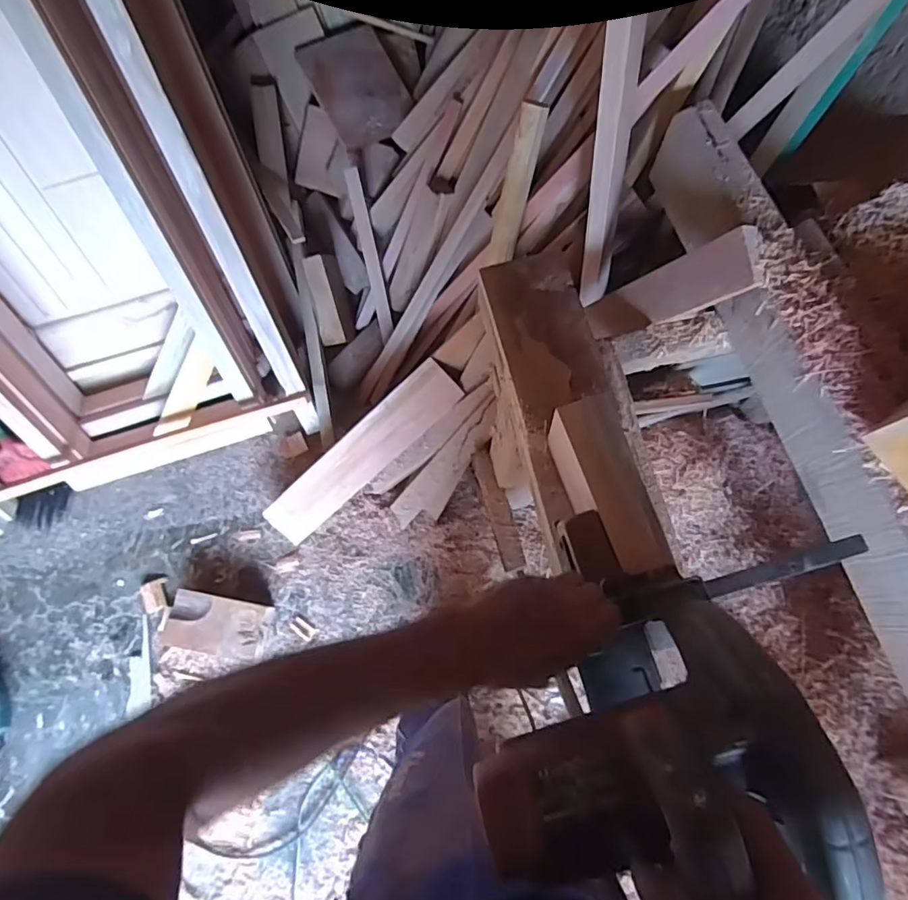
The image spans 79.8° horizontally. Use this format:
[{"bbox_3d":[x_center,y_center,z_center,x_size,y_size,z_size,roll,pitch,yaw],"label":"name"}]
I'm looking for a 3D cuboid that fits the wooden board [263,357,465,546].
[{"bbox_3d":[-0.210,0.016,1.205,0.539,0.024,0.120,-40,110,16],"label":"wooden board"}]

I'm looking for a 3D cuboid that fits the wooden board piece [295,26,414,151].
[{"bbox_3d":[-0.235,-0.886,1.320,0.201,0.030,0.281,-28,87,-9],"label":"wooden board piece"}]

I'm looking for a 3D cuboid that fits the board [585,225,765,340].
[{"bbox_3d":[0.304,-0.229,0.784,0.019,0.264,0.083,2,82,-35],"label":"board"}]

